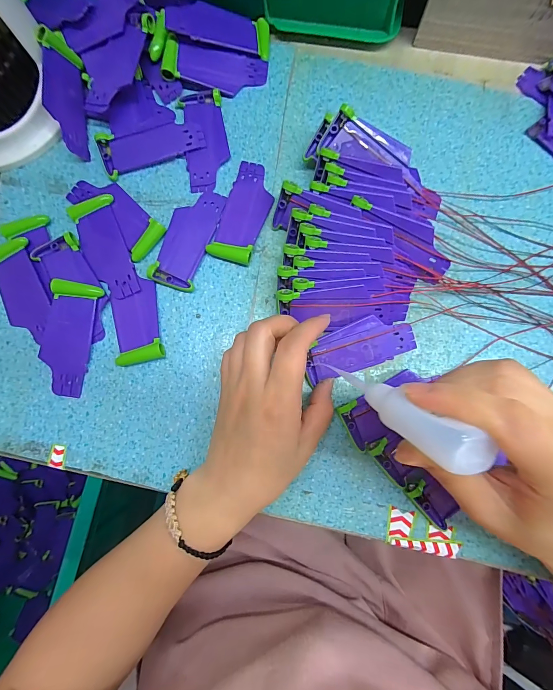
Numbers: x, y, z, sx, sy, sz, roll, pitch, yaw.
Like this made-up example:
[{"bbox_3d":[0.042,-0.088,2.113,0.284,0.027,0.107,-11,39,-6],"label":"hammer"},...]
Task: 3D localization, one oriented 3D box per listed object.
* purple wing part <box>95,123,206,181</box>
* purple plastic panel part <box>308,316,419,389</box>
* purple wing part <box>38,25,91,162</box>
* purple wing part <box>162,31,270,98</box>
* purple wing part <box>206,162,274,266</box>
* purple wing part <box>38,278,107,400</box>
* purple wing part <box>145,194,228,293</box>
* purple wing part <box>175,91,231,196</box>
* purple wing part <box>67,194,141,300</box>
[{"bbox_3d":[-0.107,-0.172,0.277,0.086,0.010,0.034,-15,83,0],"label":"purple wing part"},{"bbox_3d":[0.063,0.001,0.250,0.086,0.004,0.035,-18,98,-3],"label":"purple plastic panel part"},{"bbox_3d":[-0.174,-0.207,0.269,0.009,0.034,0.092,0,100,29],"label":"purple wing part"},{"bbox_3d":[-0.053,-0.240,0.284,0.086,0.007,0.040,9,93,-9],"label":"purple wing part"},{"bbox_3d":[-0.026,-0.112,0.270,0.037,0.008,0.087,19,84,4],"label":"purple wing part"},{"bbox_3d":[-0.166,-0.006,0.255,0.037,0.014,0.088,11,83,3],"label":"purple wing part"},{"bbox_3d":[-0.073,-0.089,0.268,0.039,0.008,0.087,17,84,4],"label":"purple wing part"},{"bbox_3d":[-0.062,-0.177,0.278,0.038,0.006,0.089,-10,83,0],"label":"purple wing part"},{"bbox_3d":[-0.141,-0.080,0.267,0.036,0.006,0.090,-20,83,-1],"label":"purple wing part"}]

